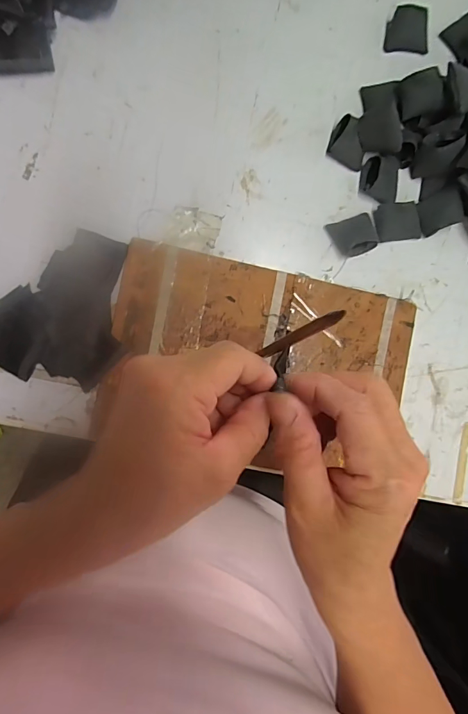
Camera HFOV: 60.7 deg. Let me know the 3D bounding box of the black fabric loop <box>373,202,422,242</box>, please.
[{"bbox_3d":[0.159,-0.130,0.382,0.045,0.019,0.032,-7,88,-7],"label":"black fabric loop"}]

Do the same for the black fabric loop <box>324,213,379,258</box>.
[{"bbox_3d":[0.115,-0.116,0.377,0.042,0.020,0.036,-19,90,-7],"label":"black fabric loop"}]

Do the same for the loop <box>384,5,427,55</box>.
[{"bbox_3d":[0.173,-0.320,0.392,0.042,0.021,0.032,1,88,-7],"label":"loop"}]

